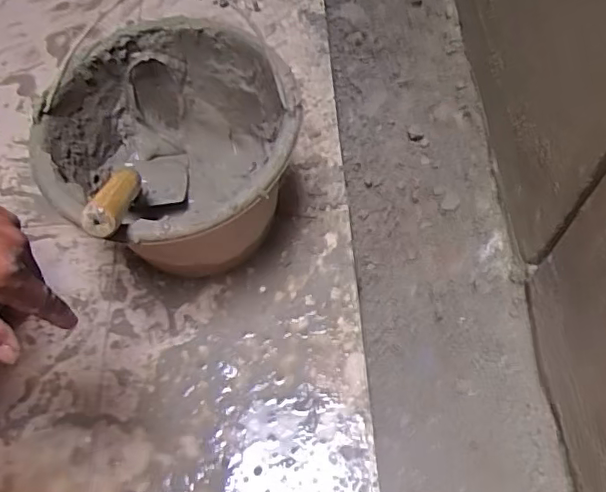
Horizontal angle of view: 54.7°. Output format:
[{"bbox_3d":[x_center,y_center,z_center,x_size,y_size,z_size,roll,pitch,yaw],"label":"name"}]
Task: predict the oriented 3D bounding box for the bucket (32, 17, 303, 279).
[{"bbox_3d":[-0.136,-0.087,0.665,0.258,0.232,0.260,-2,62,3],"label":"bucket"}]

